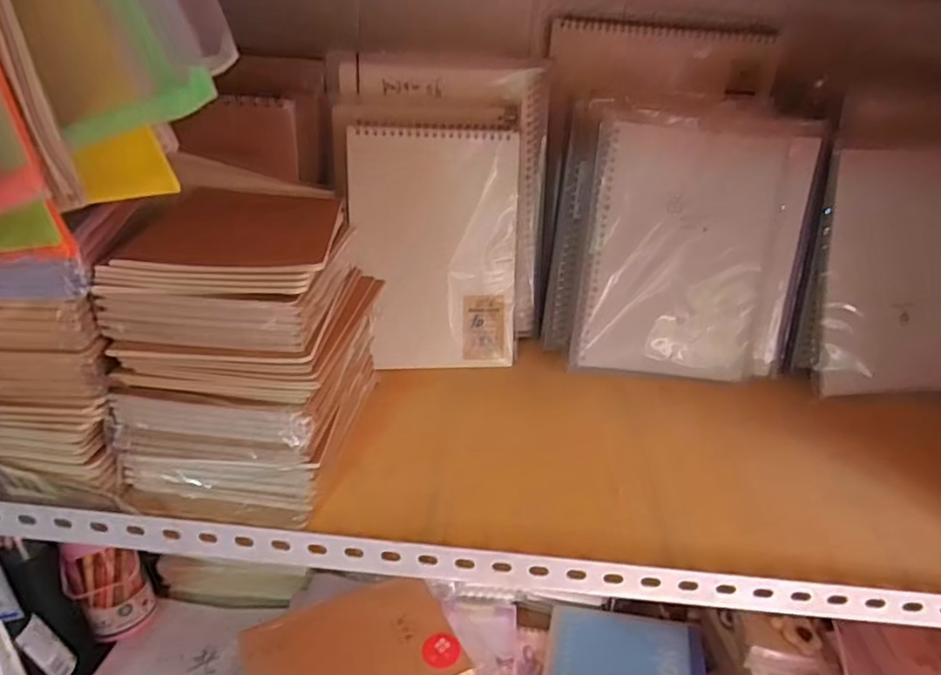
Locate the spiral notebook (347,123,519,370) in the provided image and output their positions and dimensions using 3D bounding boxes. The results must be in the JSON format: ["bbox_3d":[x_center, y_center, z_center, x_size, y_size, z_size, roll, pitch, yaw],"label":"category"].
[{"bbox_3d":[-0.035,-0.091,0.622,0.170,0.250,0.013,-2,13,-8],"label":"spiral notebook"}]

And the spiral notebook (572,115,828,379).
[{"bbox_3d":[0.241,-0.092,0.619,0.240,0.262,0.029,1,12,-2],"label":"spiral notebook"}]

